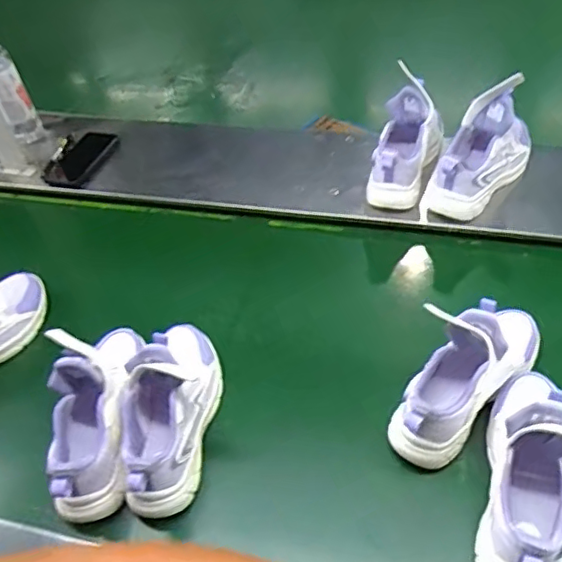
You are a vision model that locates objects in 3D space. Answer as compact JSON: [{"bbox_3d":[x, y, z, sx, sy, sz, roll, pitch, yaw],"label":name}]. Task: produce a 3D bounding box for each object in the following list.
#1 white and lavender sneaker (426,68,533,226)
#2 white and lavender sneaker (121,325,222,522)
[{"bbox_3d":[0.320,-0.198,0.918,0.103,0.181,0.202,23,56,26],"label":"white and lavender sneaker"},{"bbox_3d":[-0.141,0.140,0.695,0.092,0.122,0.251,2,49,10],"label":"white and lavender sneaker"}]

